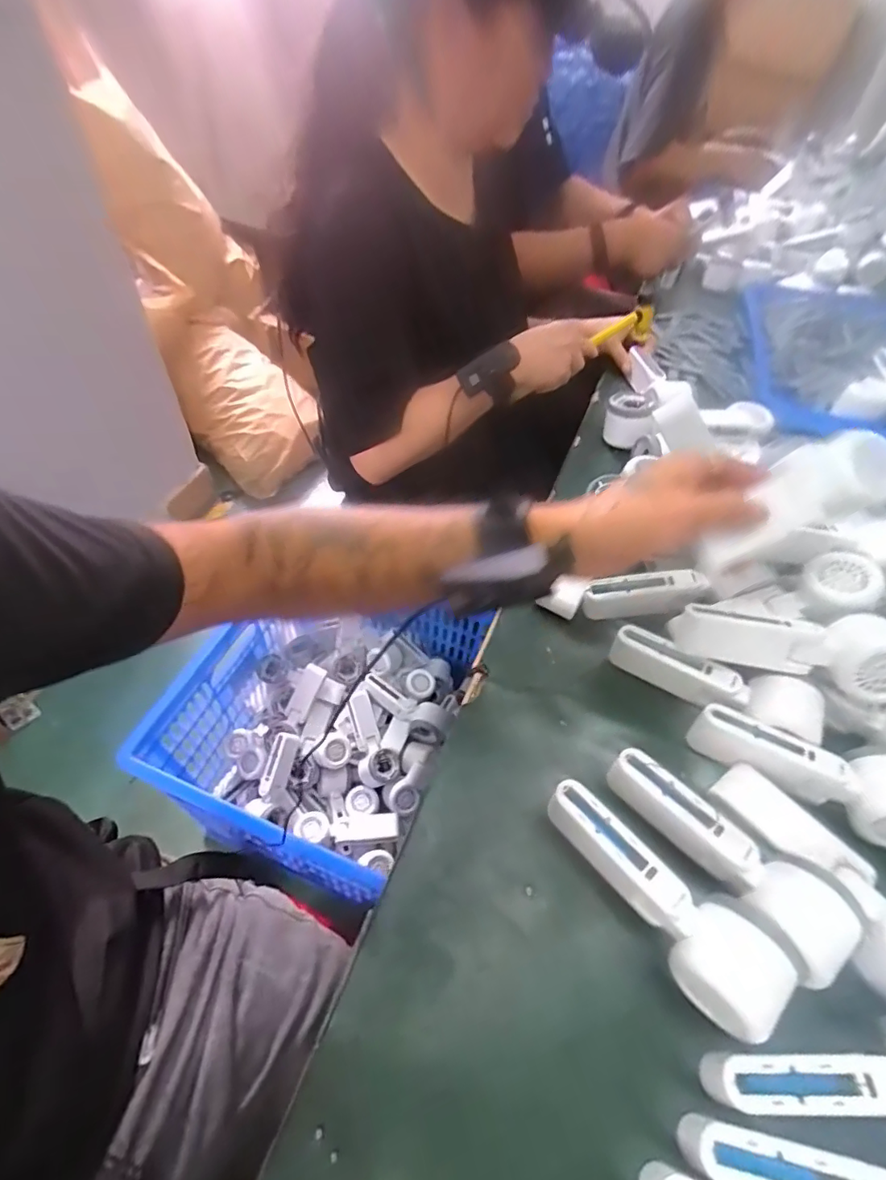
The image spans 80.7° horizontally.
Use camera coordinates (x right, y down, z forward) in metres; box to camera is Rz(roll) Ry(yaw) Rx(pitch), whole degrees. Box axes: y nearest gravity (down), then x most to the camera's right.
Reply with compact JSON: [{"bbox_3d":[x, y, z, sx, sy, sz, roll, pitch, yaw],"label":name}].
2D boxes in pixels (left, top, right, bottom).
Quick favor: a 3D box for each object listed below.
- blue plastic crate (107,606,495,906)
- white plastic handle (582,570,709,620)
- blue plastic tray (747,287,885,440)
[{"bbox_3d":[-0.216,0.212,0.897,0.346,0.262,0.468,17,52,8],"label":"blue plastic crate"},{"bbox_3d":[0.189,0.003,0.493,0.108,0.041,0.023,-10,50,13],"label":"white plastic handle"},{"bbox_3d":[0.659,-0.378,0.832,0.312,0.058,0.437,14,51,5],"label":"blue plastic tray"}]

